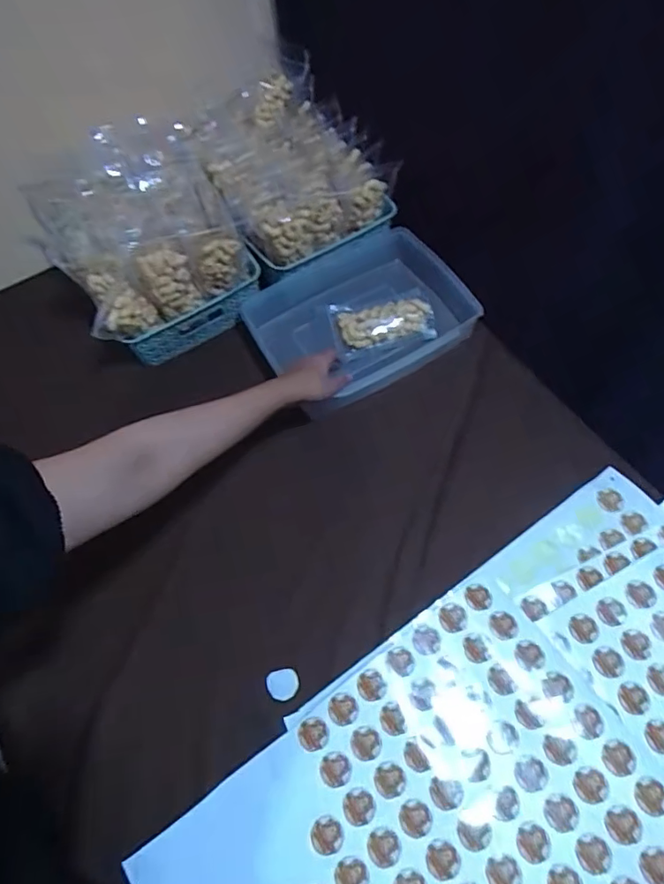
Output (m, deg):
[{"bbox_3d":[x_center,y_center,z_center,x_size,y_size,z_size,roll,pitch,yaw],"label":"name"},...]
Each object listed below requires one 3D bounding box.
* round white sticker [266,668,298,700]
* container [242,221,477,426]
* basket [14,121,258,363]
[{"bbox_3d":[-0.054,0.268,0.574,0.034,0.005,0.030,-11,62,-1],"label":"round white sticker"},{"bbox_3d":[0.046,-0.181,0.779,0.301,0.075,0.219,-29,64,-11],"label":"container"},{"bbox_3d":[-0.284,-0.303,0.785,0.254,0.158,0.305,-29,65,-10],"label":"basket"}]

